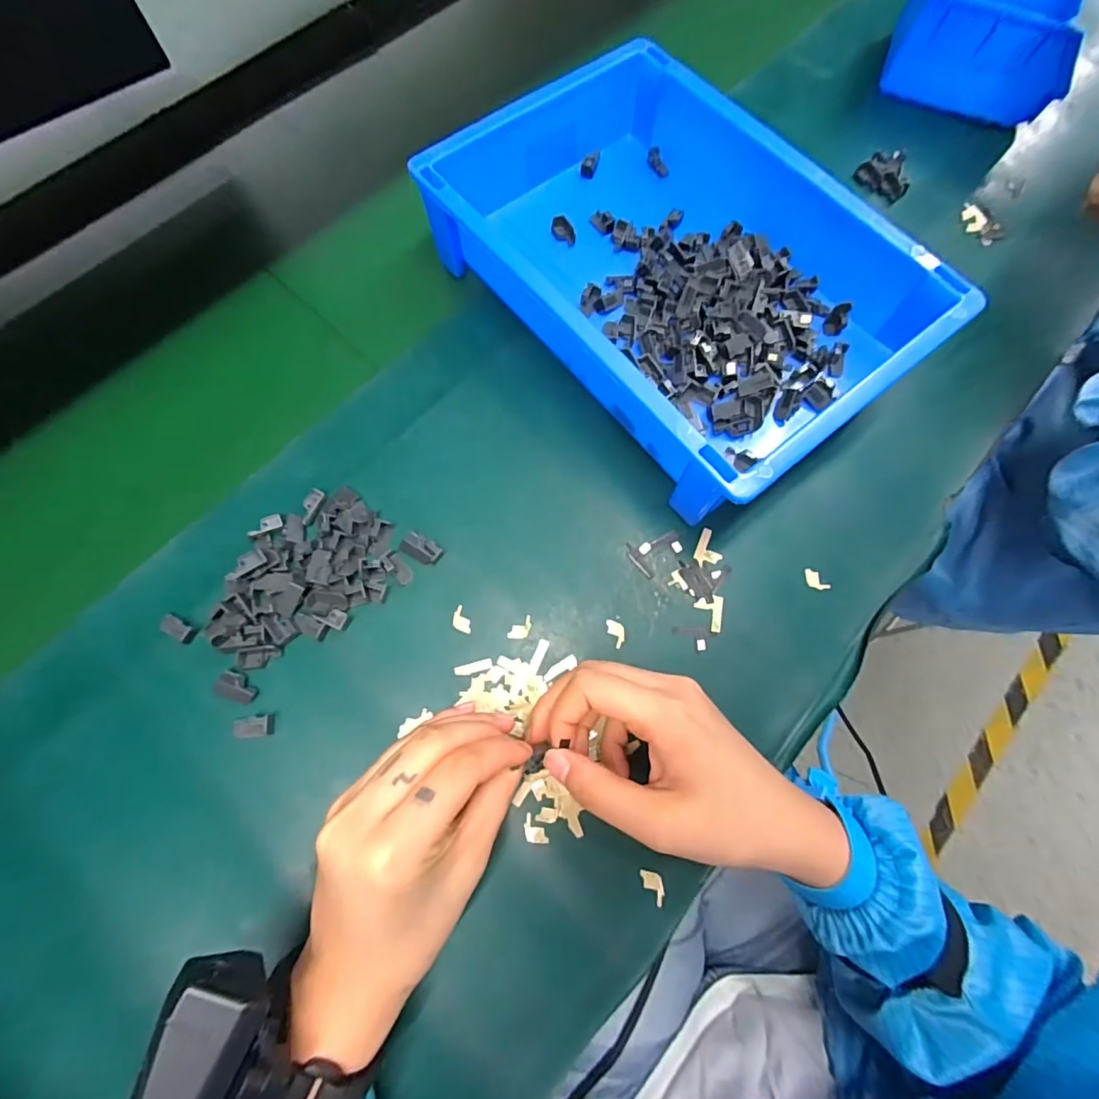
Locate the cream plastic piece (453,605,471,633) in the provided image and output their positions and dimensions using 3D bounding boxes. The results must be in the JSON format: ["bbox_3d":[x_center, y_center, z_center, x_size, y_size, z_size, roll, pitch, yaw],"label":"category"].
[{"bbox_3d":[-0.053,0.042,0.301,0.010,0.004,0.017,-5,72,-2],"label":"cream plastic piece"}]

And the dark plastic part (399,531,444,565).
[{"bbox_3d":[-0.078,0.000,0.309,0.025,0.009,0.014,30,75,9],"label":"dark plastic part"}]

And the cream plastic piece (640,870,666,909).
[{"bbox_3d":[0.056,0.177,0.265,0.009,0.004,0.018,-34,75,-10],"label":"cream plastic piece"}]

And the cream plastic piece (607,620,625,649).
[{"bbox_3d":[0.041,0.051,0.303,0.010,0.004,0.017,-5,72,-1],"label":"cream plastic piece"}]

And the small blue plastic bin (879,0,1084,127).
[{"bbox_3d":[0.365,-0.433,0.420,0.138,0.079,0.110,24,74,7],"label":"small blue plastic bin"}]

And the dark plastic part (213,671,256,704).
[{"bbox_3d":[-0.177,0.078,0.285,0.021,0.009,0.013,19,73,6],"label":"dark plastic part"}]

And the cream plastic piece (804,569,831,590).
[{"bbox_3d":[0.168,0.020,0.317,0.009,0.004,0.018,-41,76,-12],"label":"cream plastic piece"}]

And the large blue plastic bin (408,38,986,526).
[{"bbox_3d":[0.085,-0.193,0.348,0.217,0.072,0.304,-38,76,-11],"label":"large blue plastic bin"}]

